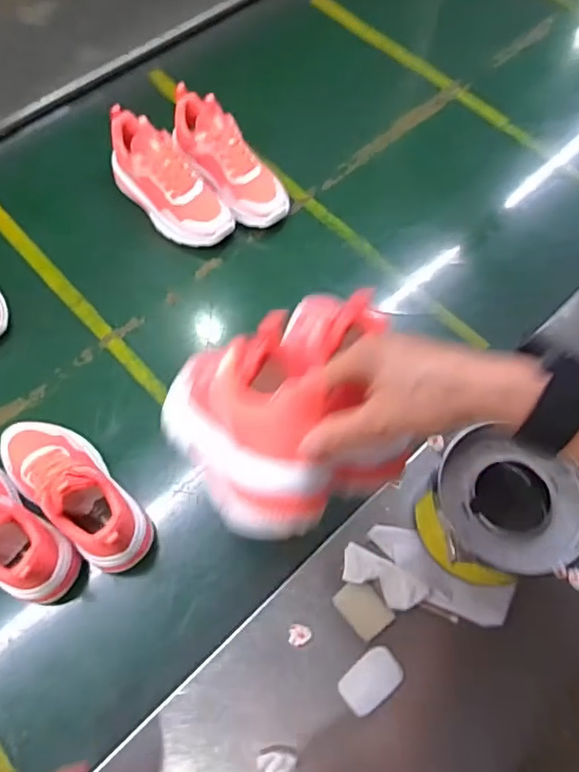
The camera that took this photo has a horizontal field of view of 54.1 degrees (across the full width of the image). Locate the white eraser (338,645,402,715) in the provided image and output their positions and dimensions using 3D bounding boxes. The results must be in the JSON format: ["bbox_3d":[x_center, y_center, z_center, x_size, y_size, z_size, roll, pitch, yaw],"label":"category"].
[{"bbox_3d":[0.079,0.284,0.547,0.061,0.006,0.039,-36,66,-16],"label":"white eraser"}]

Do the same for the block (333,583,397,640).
[{"bbox_3d":[0.075,0.224,0.574,0.042,0.010,0.054,-36,67,-16],"label":"block"}]

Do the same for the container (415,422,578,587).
[{"bbox_3d":[0.208,0.122,0.551,0.145,0.095,0.133,-1,62,1],"label":"container"}]

